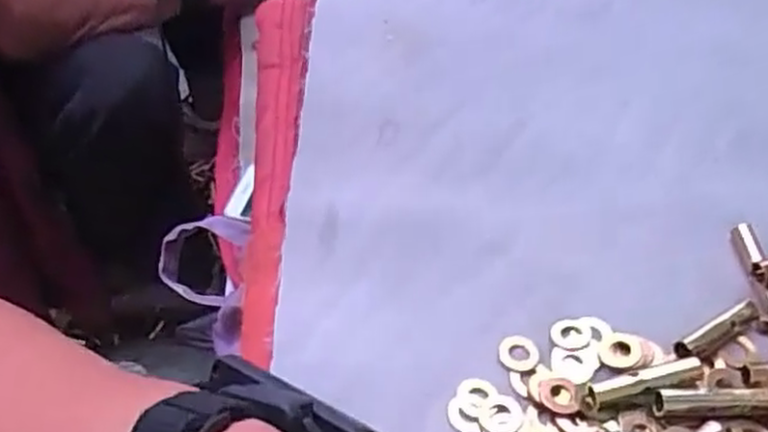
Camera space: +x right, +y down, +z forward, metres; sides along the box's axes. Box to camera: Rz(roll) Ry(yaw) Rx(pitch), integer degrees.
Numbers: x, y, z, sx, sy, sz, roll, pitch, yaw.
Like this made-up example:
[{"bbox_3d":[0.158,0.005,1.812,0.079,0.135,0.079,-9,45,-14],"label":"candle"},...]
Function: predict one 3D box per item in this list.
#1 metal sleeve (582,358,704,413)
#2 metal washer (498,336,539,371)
[{"bbox_3d":[0.099,0.065,0.280,0.047,0.009,0.012,-10,47,-5],"label":"metal sleeve"},{"bbox_3d":[0.054,0.054,0.297,0.015,0.004,0.015,-2,47,3],"label":"metal washer"}]

